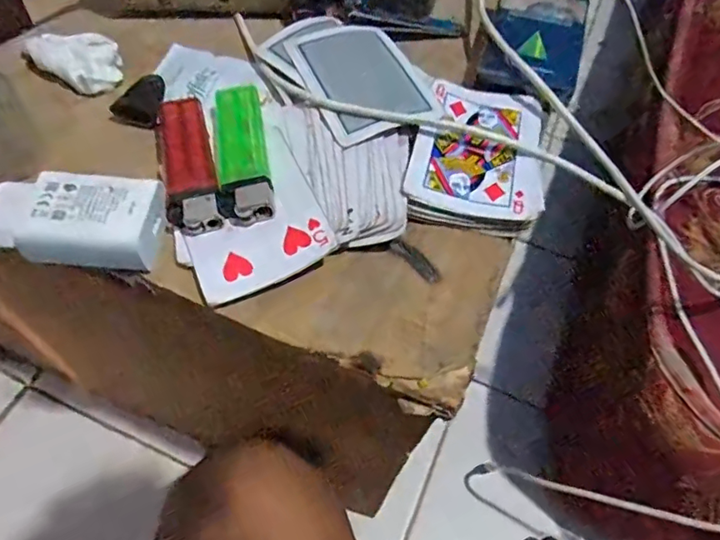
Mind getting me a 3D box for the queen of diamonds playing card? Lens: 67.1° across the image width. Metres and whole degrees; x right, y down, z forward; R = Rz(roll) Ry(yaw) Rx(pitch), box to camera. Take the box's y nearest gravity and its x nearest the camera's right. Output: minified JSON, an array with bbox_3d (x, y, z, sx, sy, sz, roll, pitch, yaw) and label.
[{"bbox_3d":[0.061,-0.065,0.281,0.065,0.006,0.091,11,58,3],"label":"queen of diamonds playing card"}]

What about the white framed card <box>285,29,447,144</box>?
[{"bbox_3d":[0.001,-0.106,0.297,0.062,0.005,0.084,-18,62,-16],"label":"white framed card"}]

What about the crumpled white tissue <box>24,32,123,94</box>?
[{"bbox_3d":[-0.156,-0.119,0.304,0.049,0.011,0.039,38,63,18],"label":"crumpled white tissue"}]

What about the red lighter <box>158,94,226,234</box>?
[{"bbox_3d":[-0.082,-0.052,0.260,0.023,0.011,0.078,-9,59,-10],"label":"red lighter"}]

